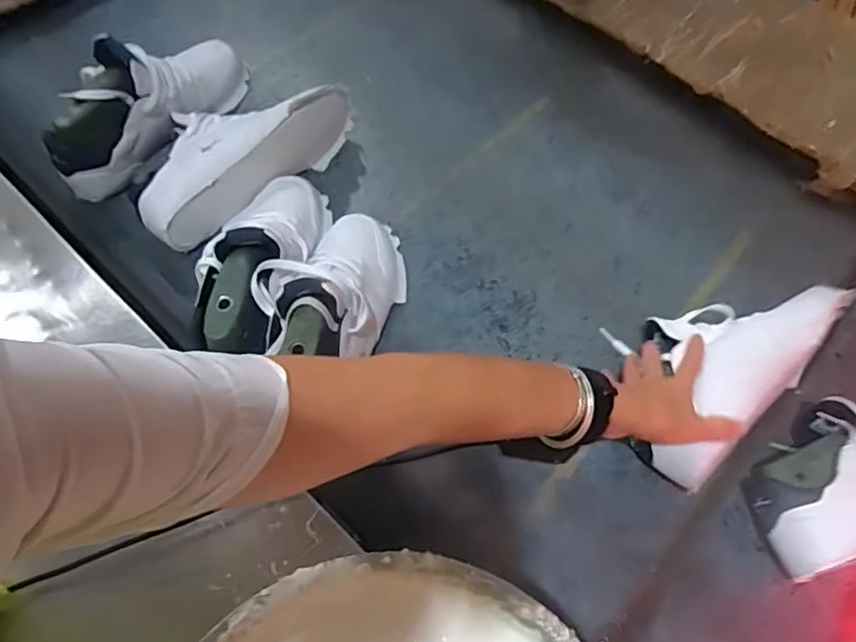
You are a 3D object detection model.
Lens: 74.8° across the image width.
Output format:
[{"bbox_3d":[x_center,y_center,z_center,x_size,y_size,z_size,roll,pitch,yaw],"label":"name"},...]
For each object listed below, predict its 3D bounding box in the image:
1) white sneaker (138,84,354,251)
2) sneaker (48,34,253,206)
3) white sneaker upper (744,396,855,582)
[{"bbox_3d":[-0.224,-0.206,0.666,0.128,0.094,0.283,39,67,15],"label":"white sneaker"},{"bbox_3d":[-0.319,-0.266,0.667,0.098,0.116,0.281,31,65,12],"label":"sneaker"},{"bbox_3d":[0.426,0.140,0.536,0.256,0.099,0.134,-15,65,-11],"label":"white sneaker upper"}]

